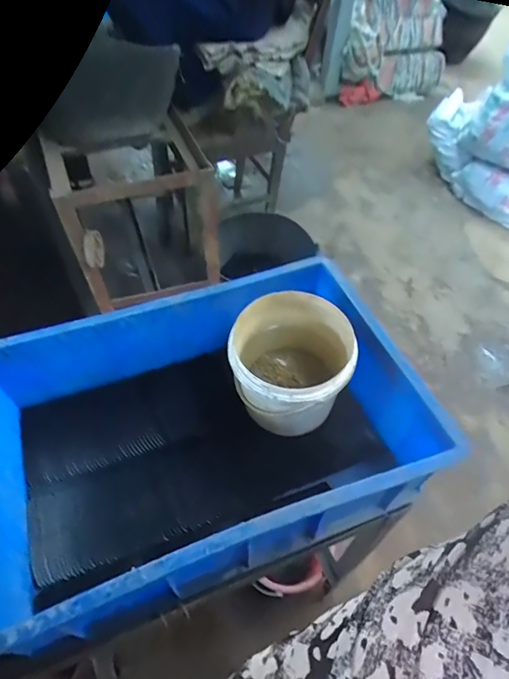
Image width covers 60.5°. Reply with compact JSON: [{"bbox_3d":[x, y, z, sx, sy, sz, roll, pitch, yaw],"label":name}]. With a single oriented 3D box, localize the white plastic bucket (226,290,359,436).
[{"bbox_3d":[0.047,0.048,0.606,0.154,0.162,0.151,2,52,-2],"label":"white plastic bucket"}]

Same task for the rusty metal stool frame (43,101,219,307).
[{"bbox_3d":[-0.331,-0.348,1.238,0.390,0.379,0.365,-19,55,-17],"label":"rusty metal stool frame"}]

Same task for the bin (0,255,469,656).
[{"bbox_3d":[-0.070,0.112,0.566,0.506,0.172,0.335,-16,55,-15],"label":"bin"}]

